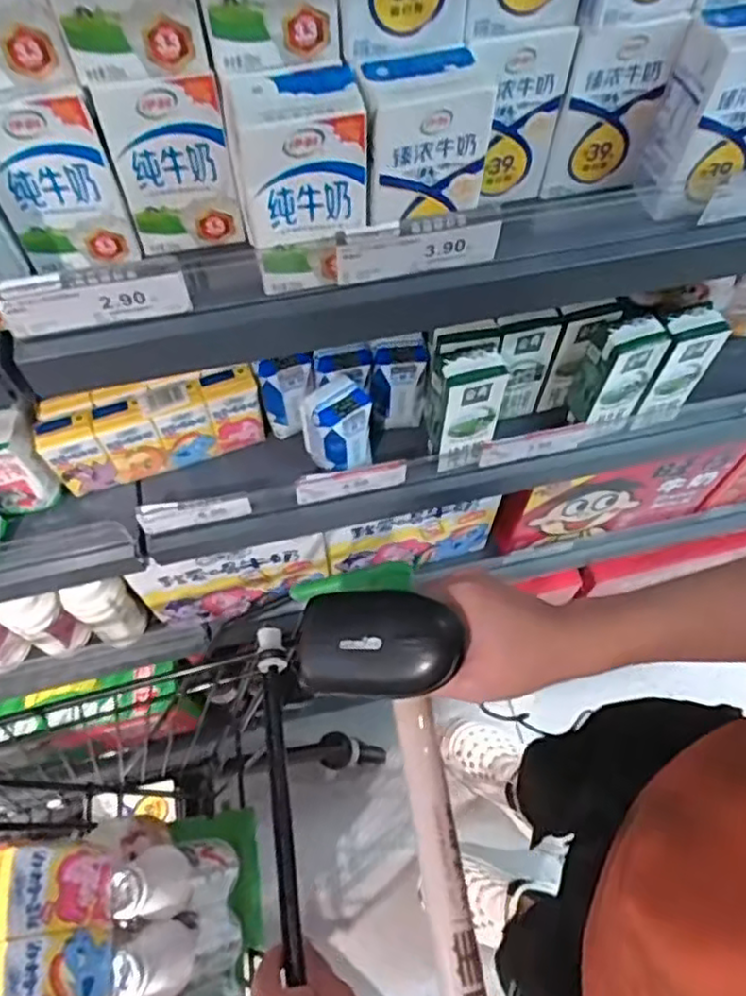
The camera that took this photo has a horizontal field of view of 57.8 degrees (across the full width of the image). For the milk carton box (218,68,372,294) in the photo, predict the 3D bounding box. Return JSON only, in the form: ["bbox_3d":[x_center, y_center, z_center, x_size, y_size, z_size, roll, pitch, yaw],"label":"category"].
[{"bbox_3d":[-0.041,-0.178,0.381,0.067,0.103,0.053,-10,64,-4],"label":"milk carton box"}]

